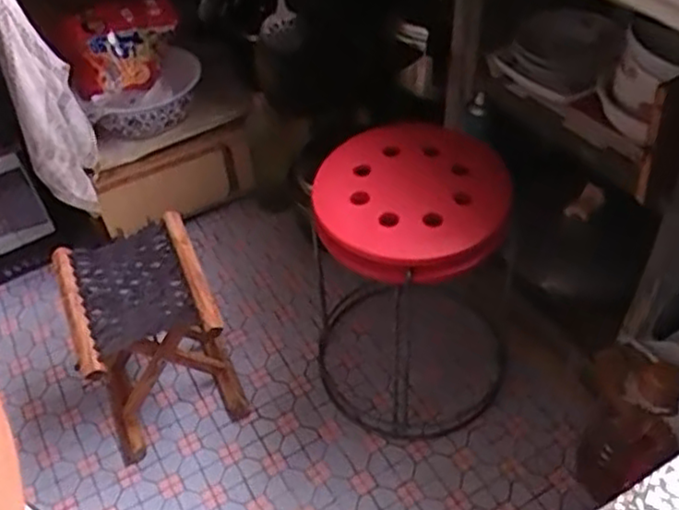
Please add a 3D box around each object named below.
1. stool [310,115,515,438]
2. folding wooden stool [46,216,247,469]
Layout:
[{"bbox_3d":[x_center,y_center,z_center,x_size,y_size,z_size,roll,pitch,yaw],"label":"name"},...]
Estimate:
[{"bbox_3d":[0.132,0.045,1.238,0.357,0.482,0.343,-3,47,3],"label":"stool"},{"bbox_3d":[-0.348,0.156,1.305,0.241,0.311,0.272,-21,48,-13],"label":"folding wooden stool"}]

